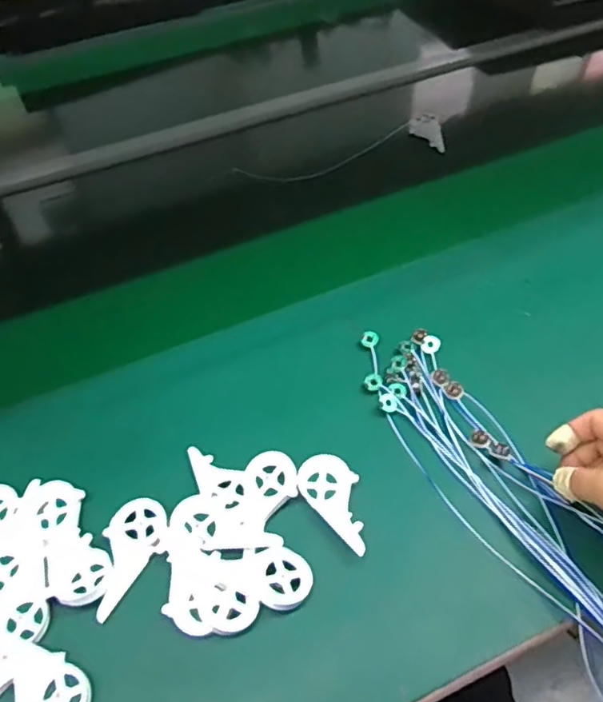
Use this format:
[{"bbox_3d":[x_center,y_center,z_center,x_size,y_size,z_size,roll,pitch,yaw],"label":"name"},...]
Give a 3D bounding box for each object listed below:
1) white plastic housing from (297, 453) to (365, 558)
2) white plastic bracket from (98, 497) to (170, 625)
[{"bbox_3d":[0.033,0.126,0.481,0.047,0.022,0.094,-30,55,-20],"label":"white plastic housing"},{"bbox_3d":[-0.145,0.160,0.463,0.049,0.008,0.090,26,57,23],"label":"white plastic bracket"}]

